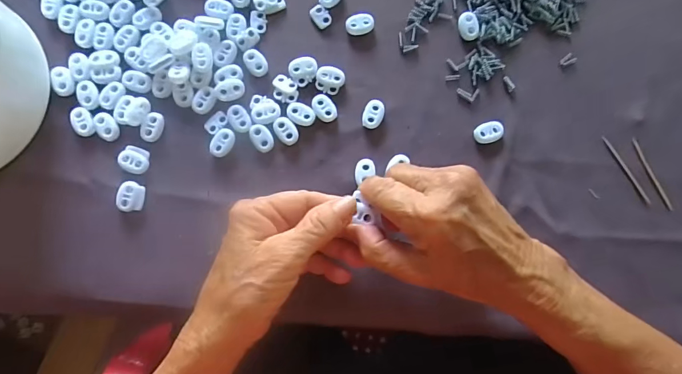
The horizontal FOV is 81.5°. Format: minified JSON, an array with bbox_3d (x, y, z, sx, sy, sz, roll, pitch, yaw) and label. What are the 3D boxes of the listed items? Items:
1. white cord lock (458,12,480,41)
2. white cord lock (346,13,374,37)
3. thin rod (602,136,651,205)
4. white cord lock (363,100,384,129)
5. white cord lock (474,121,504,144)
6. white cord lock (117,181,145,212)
[{"bbox_3d":[0.102,-0.128,0.316,0.015,0.005,0.022,-14,83,-2],"label":"white cord lock"},{"bbox_3d":[0.015,-0.129,0.314,0.022,0.005,0.015,-10,83,-2],"label":"white cord lock"},{"bbox_3d":[0.221,-0.013,0.307,0.004,0.005,0.061,-30,84,-4],"label":"thin rod"},{"bbox_3d":[0.025,-0.056,0.307,0.015,0.006,0.022,20,83,2],"label":"white cord lock"},{"bbox_3d":[0.115,-0.043,0.307,0.022,0.006,0.016,-12,83,-2],"label":"white cord lock"},{"bbox_3d":[-0.156,0.007,0.294,0.017,0.006,0.022,7,83,0],"label":"white cord lock"}]

